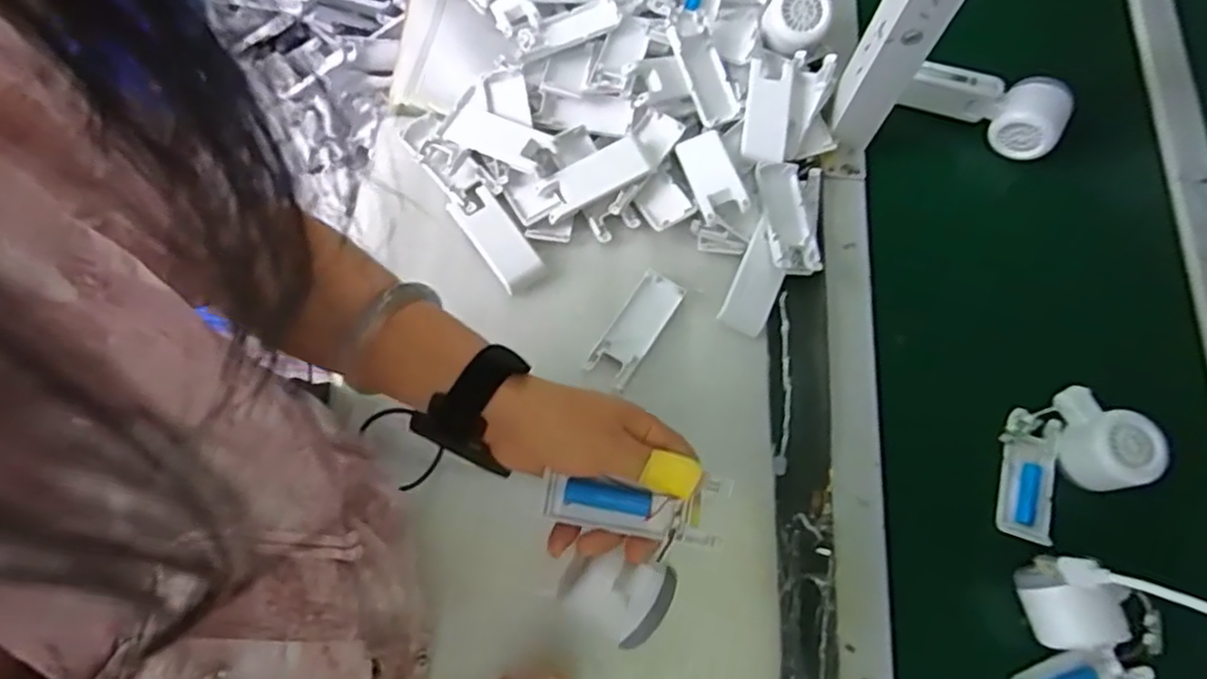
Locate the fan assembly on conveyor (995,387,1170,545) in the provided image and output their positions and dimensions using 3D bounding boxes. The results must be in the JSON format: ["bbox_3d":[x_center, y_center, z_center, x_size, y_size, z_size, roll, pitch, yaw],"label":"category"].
[{"bbox_3d":[0.366,0.096,0.548,0.127,0.051,0.086,-32,75,-12],"label":"fan assembly on conveyor"}]

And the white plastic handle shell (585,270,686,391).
[{"bbox_3d":[0.027,-0.010,0.580,0.039,0.006,0.103,32,73,8],"label":"white plastic handle shell"}]

